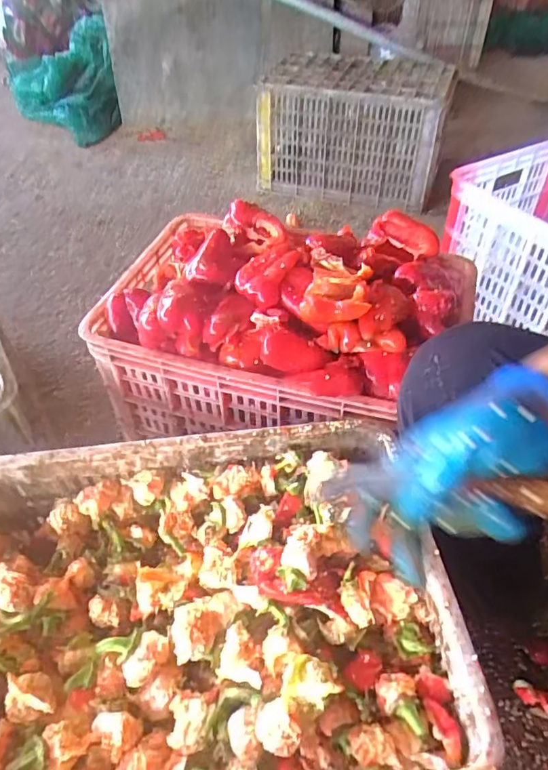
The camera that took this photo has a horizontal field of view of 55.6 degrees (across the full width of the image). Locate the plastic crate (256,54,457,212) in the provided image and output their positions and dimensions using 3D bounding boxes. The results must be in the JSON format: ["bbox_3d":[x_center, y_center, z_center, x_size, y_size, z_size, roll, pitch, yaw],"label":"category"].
[{"bbox_3d":[0.228,-0.743,1.524,0.520,0.303,0.350,7,47,7],"label":"plastic crate"}]

